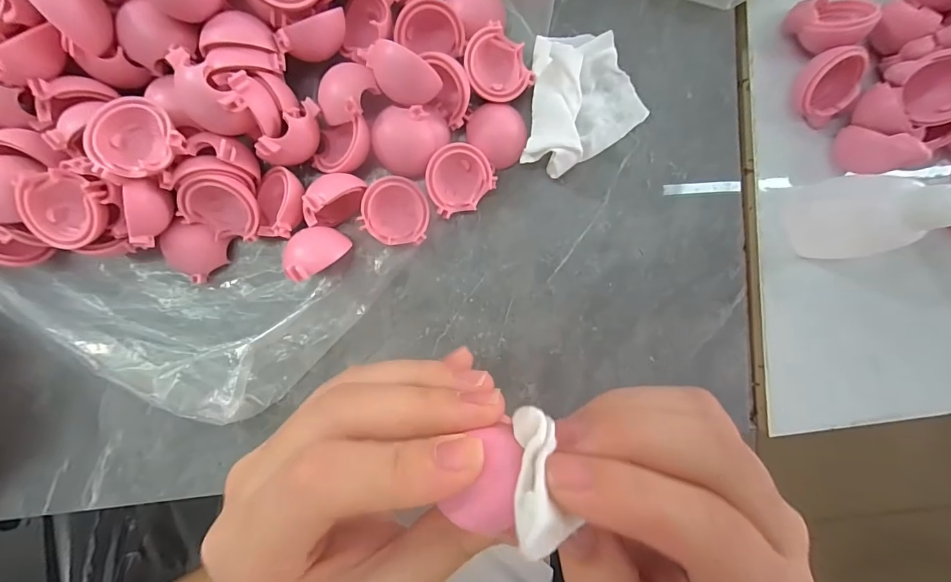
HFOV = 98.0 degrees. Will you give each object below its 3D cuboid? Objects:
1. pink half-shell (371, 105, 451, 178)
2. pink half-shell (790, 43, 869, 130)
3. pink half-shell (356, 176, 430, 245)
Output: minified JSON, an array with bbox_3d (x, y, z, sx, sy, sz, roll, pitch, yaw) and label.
[{"bbox_3d":[-0.027,-0.064,0.176,0.032,0.012,0.027,-1,94,-6],"label":"pink half-shell"},{"bbox_3d":[0.164,-0.096,0.192,0.029,0.013,0.029,17,125,-31],"label":"pink half-shell"},{"bbox_3d":[-0.035,-0.035,0.184,0.028,0.014,0.028,0,94,-6],"label":"pink half-shell"}]

